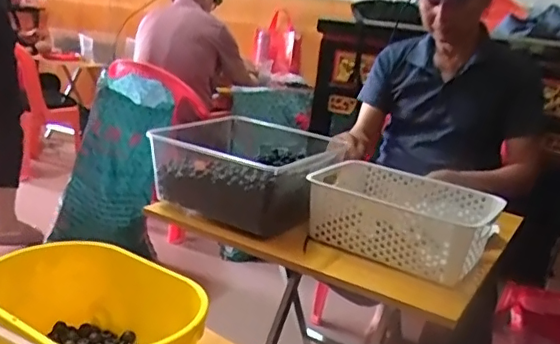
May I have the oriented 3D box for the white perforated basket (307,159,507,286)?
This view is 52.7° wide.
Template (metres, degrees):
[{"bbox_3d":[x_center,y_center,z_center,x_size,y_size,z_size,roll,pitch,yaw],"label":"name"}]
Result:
[{"bbox_3d":[0.211,0.076,1.008,0.305,0.103,0.209,16,18,30],"label":"white perforated basket"}]

